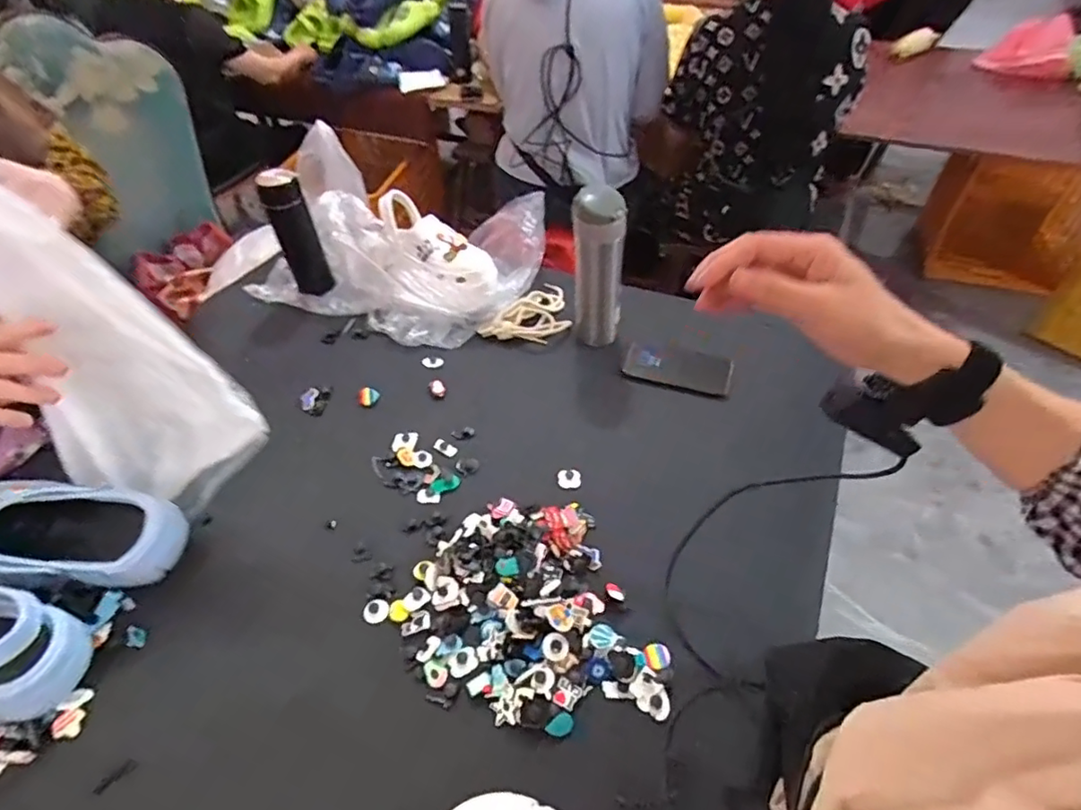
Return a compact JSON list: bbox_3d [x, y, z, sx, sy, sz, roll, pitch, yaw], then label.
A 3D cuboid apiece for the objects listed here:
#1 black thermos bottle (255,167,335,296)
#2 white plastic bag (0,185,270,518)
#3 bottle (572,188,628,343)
[{"bbox_3d":[-0.391,-0.270,0.928,0.061,0.204,0.055,-25,52,-21],"label":"black thermos bottle"},{"bbox_3d":[-0.455,-0.041,0.573,0.241,0.347,0.030,-31,21,24],"label":"white plastic bag"},{"bbox_3d":[0.080,-0.187,0.802,0.070,0.230,0.060,5,48,5],"label":"bottle"}]

